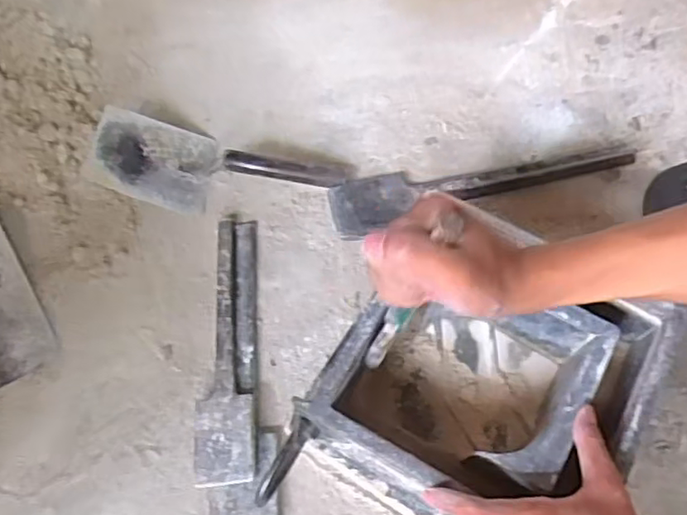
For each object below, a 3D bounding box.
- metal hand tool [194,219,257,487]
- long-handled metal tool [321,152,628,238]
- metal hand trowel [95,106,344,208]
[{"bbox_3d":[-0.117,0.087,0.642,0.056,0.024,0.269,-3,63,-2],"label":"metal hand tool"},{"bbox_3d":[0.148,-0.090,0.704,0.333,0.022,0.073,-14,64,-7],"label":"long-handled metal tool"},{"bbox_3d":[-0.138,-0.112,0.718,0.274,0.051,0.109,0,64,3],"label":"metal hand trowel"}]

